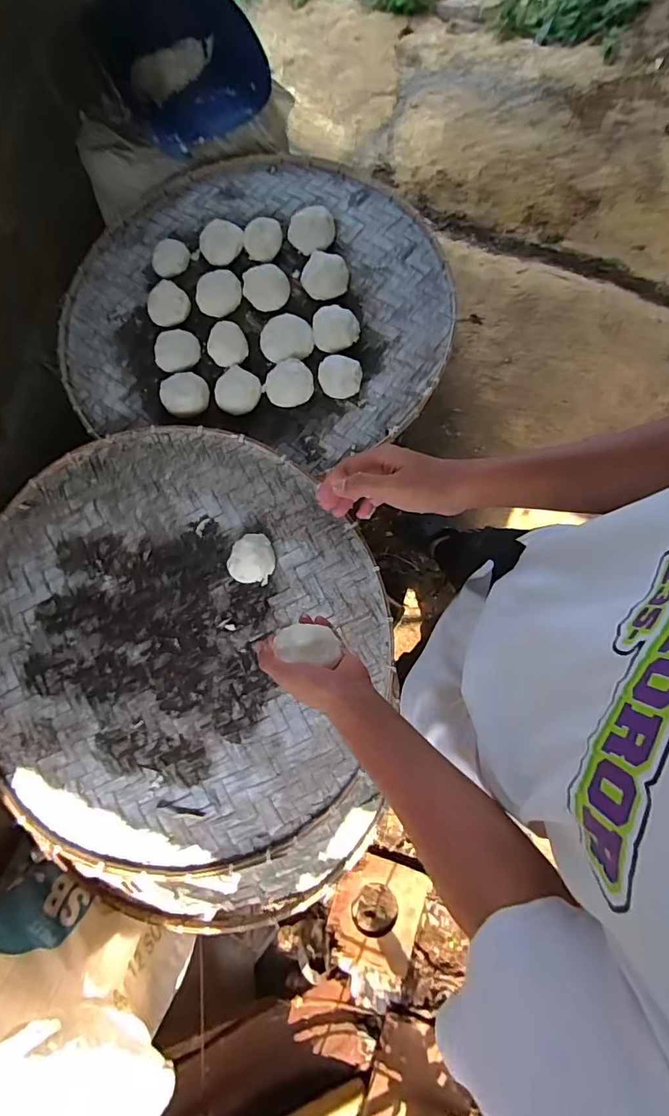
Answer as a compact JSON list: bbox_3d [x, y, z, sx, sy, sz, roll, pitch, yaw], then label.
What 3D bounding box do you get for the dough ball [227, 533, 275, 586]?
[{"bbox_3d":[-0.130,-0.001,0.760,0.070,0.055,0.076,0,77,1],"label":"dough ball"}]

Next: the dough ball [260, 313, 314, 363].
[{"bbox_3d":[-0.086,-0.398,0.854,0.090,0.030,0.087,0,77,1],"label":"dough ball"}]

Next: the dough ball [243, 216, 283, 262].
[{"bbox_3d":[-0.133,-0.597,0.900,0.074,0.040,0.078,-10,77,-2],"label":"dough ball"}]

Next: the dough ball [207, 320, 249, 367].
[{"bbox_3d":[-0.192,-0.380,0.864,0.068,0.029,0.079,-40,80,-8],"label":"dough ball"}]

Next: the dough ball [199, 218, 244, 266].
[{"bbox_3d":[-0.211,-0.592,0.907,0.085,0.044,0.079,-15,77,-3],"label":"dough ball"}]

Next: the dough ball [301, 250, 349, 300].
[{"bbox_3d":[-0.018,-0.520,0.880,0.082,0.030,0.081,0,77,1],"label":"dough ball"}]

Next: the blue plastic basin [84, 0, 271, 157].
[{"bbox_3d":[-0.308,-1.002,0.976,0.274,0.153,0.272,0,77,1],"label":"blue plastic basin"}]

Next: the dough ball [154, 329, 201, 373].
[{"bbox_3d":[-0.286,-0.375,0.877,0.082,0.031,0.080,0,77,1],"label":"dough ball"}]

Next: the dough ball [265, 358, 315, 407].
[{"bbox_3d":[-0.081,-0.310,0.840,0.082,0.030,0.076,0,77,1],"label":"dough ball"}]

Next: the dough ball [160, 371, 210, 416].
[{"bbox_3d":[-0.261,-0.285,0.844,0.081,0.039,0.081,0,77,1],"label":"dough ball"}]

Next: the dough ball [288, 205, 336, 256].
[{"bbox_3d":[-0.043,-0.614,0.888,0.084,0.054,0.089,0,77,1],"label":"dough ball"}]

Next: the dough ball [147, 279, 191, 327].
[{"bbox_3d":[-0.306,-0.465,0.888,0.067,0.046,0.071,0,77,1],"label":"dough ball"}]

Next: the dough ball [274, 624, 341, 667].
[{"bbox_3d":[-0.033,0.104,0.560,0.067,0.033,0.043,16,53,-7],"label":"dough ball"}]

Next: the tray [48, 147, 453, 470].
[{"bbox_3d":[-0.144,-0.488,0.892,0.711,0.061,0.634,12,77,4],"label":"tray"}]

